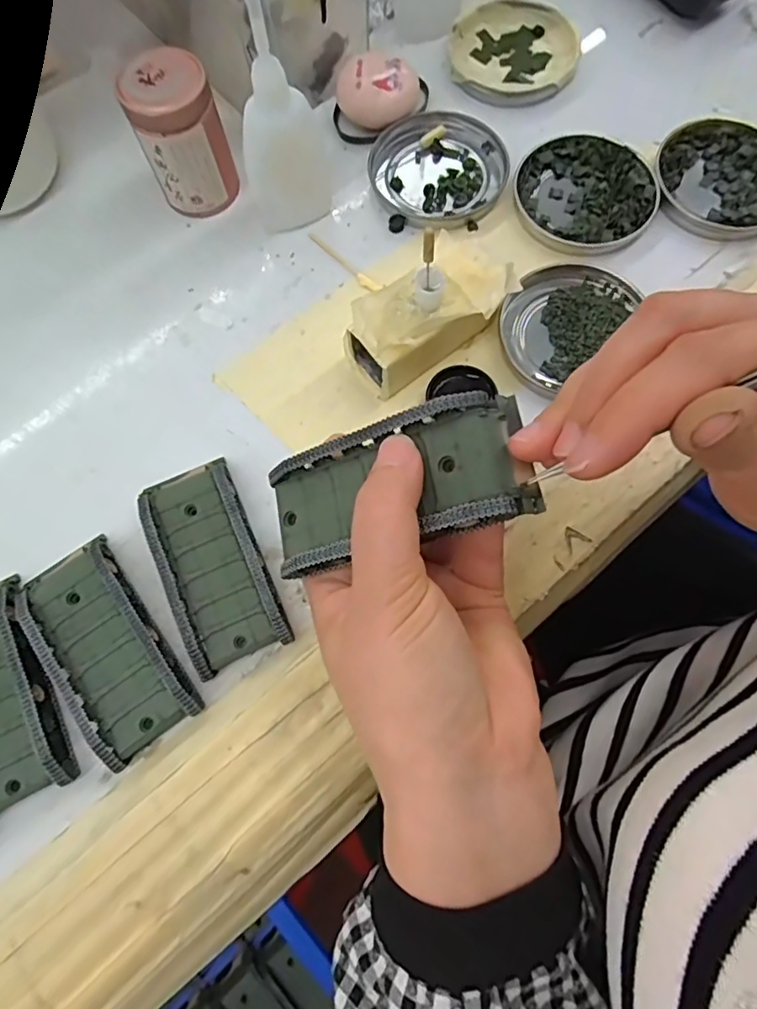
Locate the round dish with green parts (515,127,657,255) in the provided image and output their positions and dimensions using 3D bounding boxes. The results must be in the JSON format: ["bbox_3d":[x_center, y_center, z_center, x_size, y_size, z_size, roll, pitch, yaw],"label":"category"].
[{"bbox_3d":[0.117,-0.178,0.316,0.077,0.009,0.078,0,73,1],"label":"round dish with green parts"}]

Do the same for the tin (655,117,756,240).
[{"bbox_3d":[0.198,-0.187,0.316,0.075,0.012,0.075,0,73,1],"label":"tin"}]

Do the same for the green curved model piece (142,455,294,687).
[{"bbox_3d":[-0.076,0.025,0.256,0.045,0.016,0.096,-23,74,-6],"label":"green curved model piece"}]

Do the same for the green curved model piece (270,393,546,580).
[{"bbox_3d":[0.004,-0.005,0.196,0.095,0.019,0.045,-15,71,24],"label":"green curved model piece"}]

